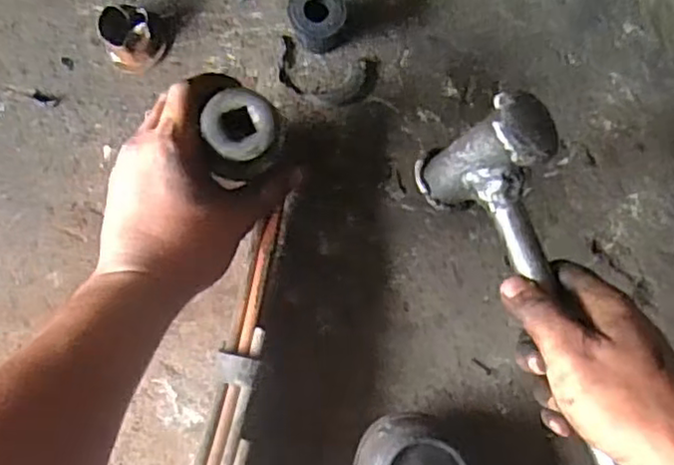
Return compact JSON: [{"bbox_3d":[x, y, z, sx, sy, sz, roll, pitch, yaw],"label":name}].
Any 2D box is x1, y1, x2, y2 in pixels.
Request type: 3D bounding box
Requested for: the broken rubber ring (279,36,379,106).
[{"bbox_3d":[-0.009,-0.135,0.573,0.084,0.007,0.047,14,83,3],"label":"broken rubber ring"}]

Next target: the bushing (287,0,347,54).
[{"bbox_3d":[-0.015,-0.174,0.557,0.046,0.049,0.050,0,82,1],"label":"bushing"}]

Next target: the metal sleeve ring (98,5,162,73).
[{"bbox_3d":[-0.174,-0.161,0.558,0.041,0.037,0.043,0,82,1],"label":"metal sleeve ring"}]

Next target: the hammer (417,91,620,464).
[{"bbox_3d":[0.140,0.086,0.390,0.070,0.085,0.334,-19,79,-2],"label":"hammer"}]

